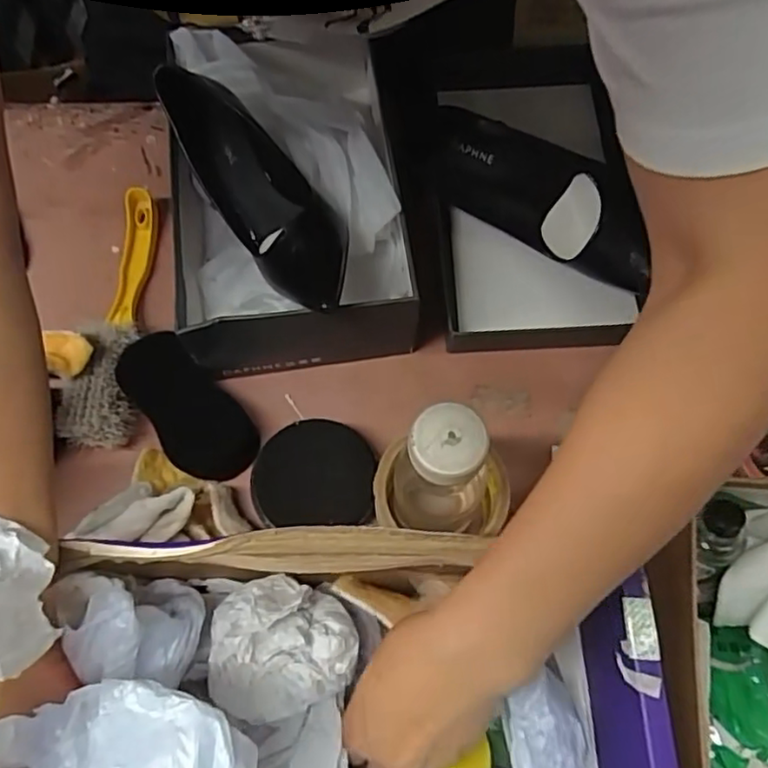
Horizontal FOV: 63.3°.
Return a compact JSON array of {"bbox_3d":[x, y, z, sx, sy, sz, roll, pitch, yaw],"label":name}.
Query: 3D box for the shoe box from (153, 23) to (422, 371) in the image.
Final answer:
[{"bbox_3d":[-0.084,-0.166,0.518,0.179,0.108,0.289,-9,69,-2],"label":"shoe box"}]

